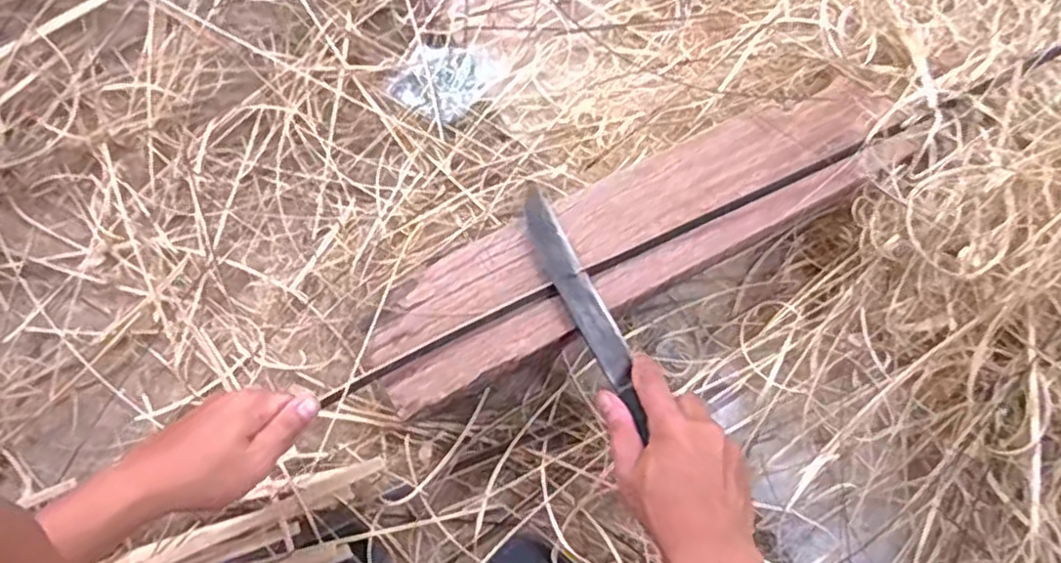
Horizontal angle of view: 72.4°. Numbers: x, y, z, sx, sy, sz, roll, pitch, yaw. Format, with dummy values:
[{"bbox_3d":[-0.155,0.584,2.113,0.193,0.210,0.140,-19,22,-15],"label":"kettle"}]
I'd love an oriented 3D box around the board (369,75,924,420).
[{"bbox_3d":[0.097,-0.045,0.620,0.488,0.030,0.112,-26,78,-5],"label":"board"}]

